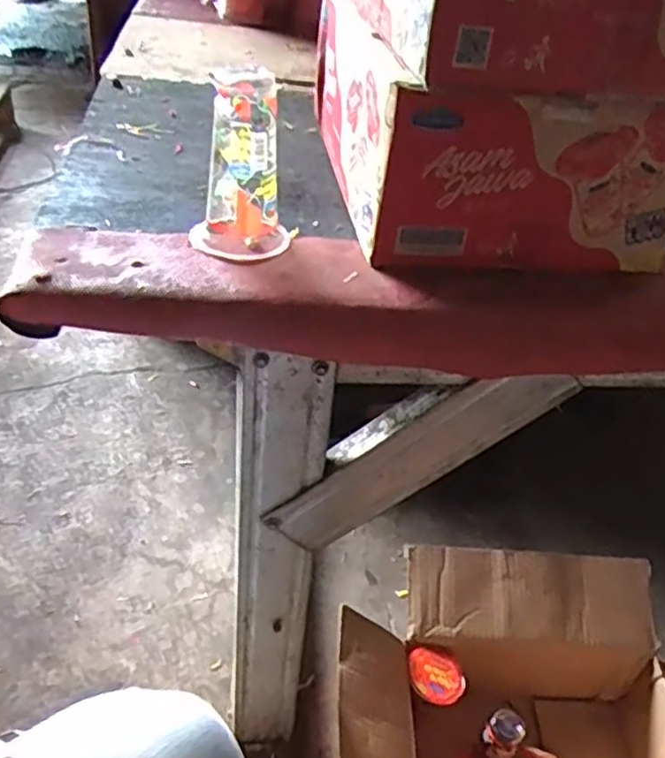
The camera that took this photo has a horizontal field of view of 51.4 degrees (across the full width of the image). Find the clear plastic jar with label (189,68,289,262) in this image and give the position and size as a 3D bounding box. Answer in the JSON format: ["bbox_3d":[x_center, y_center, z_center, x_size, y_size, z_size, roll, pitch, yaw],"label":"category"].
[{"bbox_3d":[-0.064,-0.150,0.487,0.071,0.118,0.059,1,40,-7],"label":"clear plastic jar with label"}]

